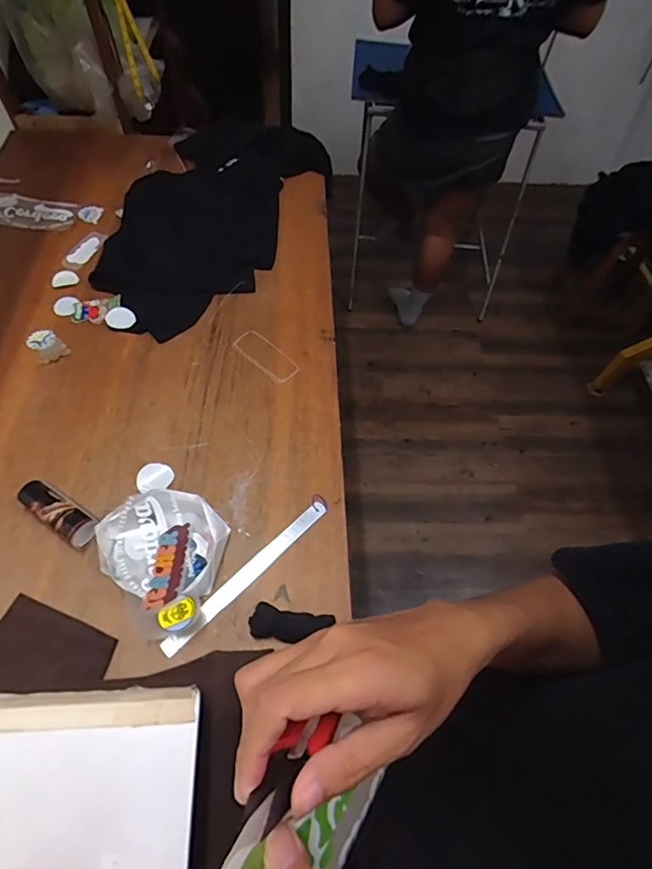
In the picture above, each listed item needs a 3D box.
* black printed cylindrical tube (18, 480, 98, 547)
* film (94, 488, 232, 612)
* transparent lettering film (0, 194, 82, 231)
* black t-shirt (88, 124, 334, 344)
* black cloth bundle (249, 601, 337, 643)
[{"bbox_3d":[-0.443,0.126,0.796,0.148,0.035,0.047,32,63,14],"label":"black printed cylindrical tube"},{"bbox_3d":[-0.256,0.179,0.781,0.194,0.046,0.171,35,63,15],"label":"film"},{"bbox_3d":[-0.746,-0.557,1.210,0.238,0.007,0.106,10,62,0],"label":"transparent lettering film"},{"bbox_3d":[-0.301,-0.560,1.221,0.404,0.037,0.798,18,60,7],"label":"black t-shirt"},{"bbox_3d":[-0.054,0.294,0.745,0.121,0.025,0.049,9,59,1],"label":"black cloth bundle"}]

